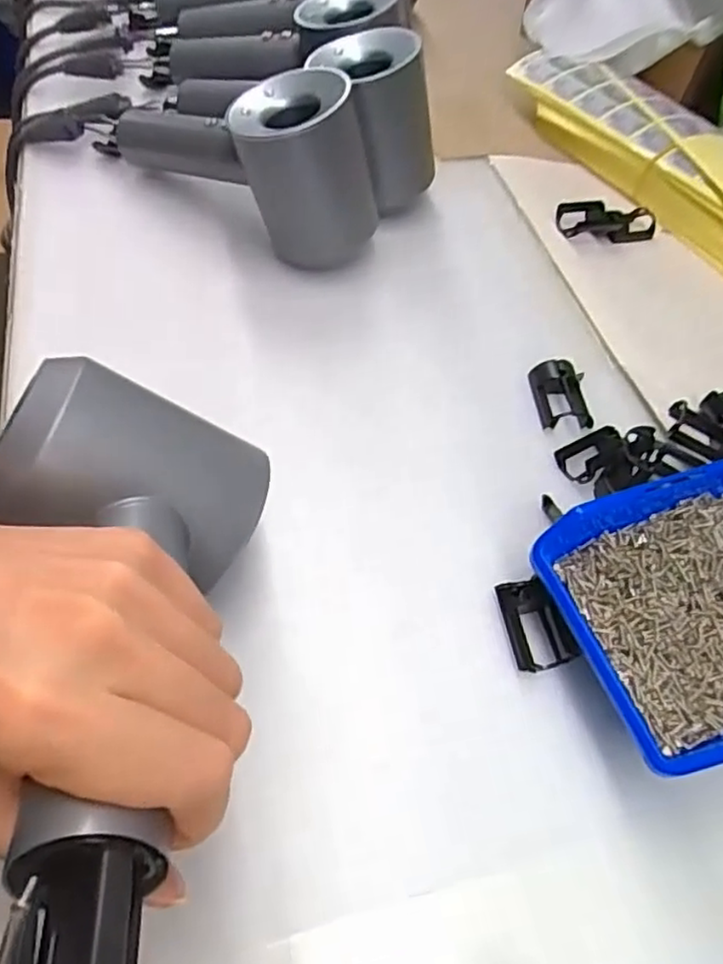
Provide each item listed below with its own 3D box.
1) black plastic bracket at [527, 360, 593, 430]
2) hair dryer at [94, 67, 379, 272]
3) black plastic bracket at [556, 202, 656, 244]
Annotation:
[{"bbox_3d":[0.121,-0.052,0.396,0.035,0.014,0.044,-2,56,-5],"label":"black plastic bracket"},{"bbox_3d":[-0.094,-0.230,0.448,0.228,0.102,0.086,36,60,17],"label":"hair dryer"},{"bbox_3d":[0.190,-0.197,0.510,0.087,0.021,0.029,-5,55,-25],"label":"black plastic bracket"}]

